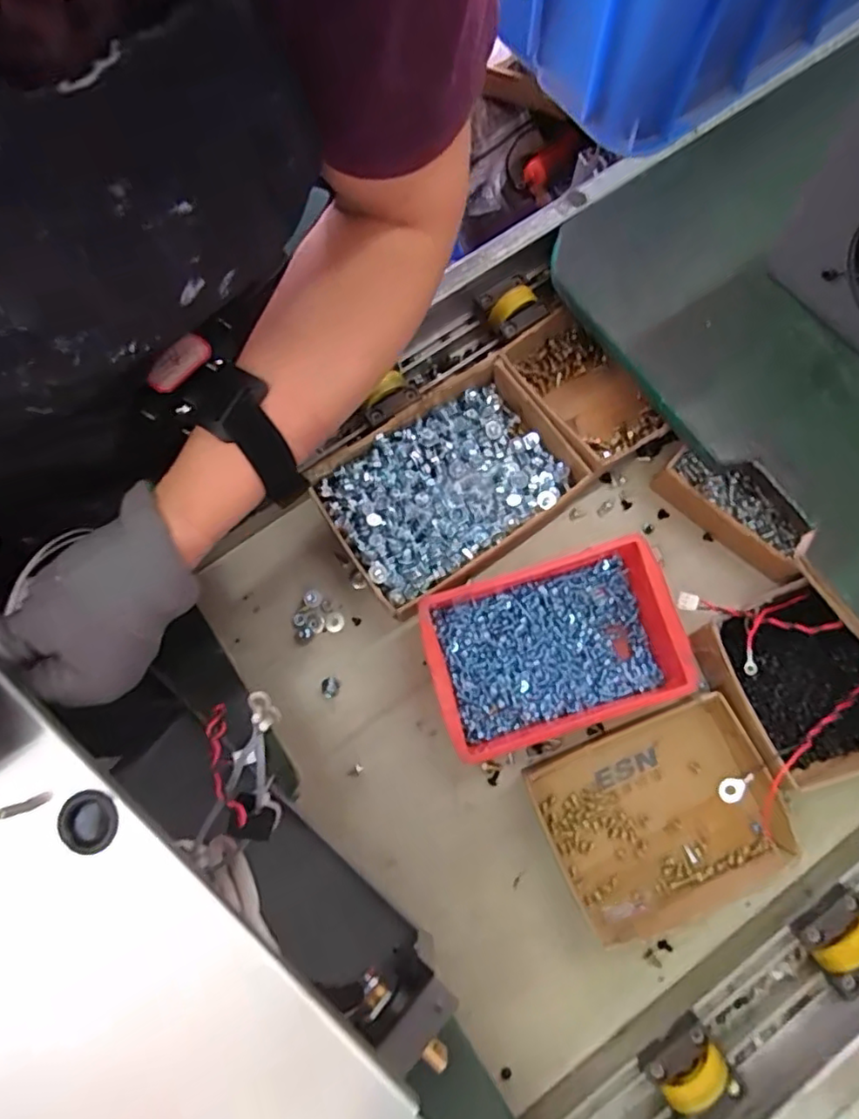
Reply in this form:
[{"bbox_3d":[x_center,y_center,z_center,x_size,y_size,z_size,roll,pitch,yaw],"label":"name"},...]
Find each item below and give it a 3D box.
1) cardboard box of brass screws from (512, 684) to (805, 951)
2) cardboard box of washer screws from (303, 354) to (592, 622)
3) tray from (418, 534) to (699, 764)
[{"bbox_3d":[0.183,0.203,0.483,0.174,0.039,0.145,-23,77,-4],"label":"cardboard box of brass screws"},{"bbox_3d":[0.015,-0.067,0.538,0.208,0.044,0.154,-35,79,-7],"label":"cardboard box of washer screws"},{"bbox_3d":[0.102,0.076,0.500,0.202,0.048,0.138,-18,77,-3],"label":"tray"}]

